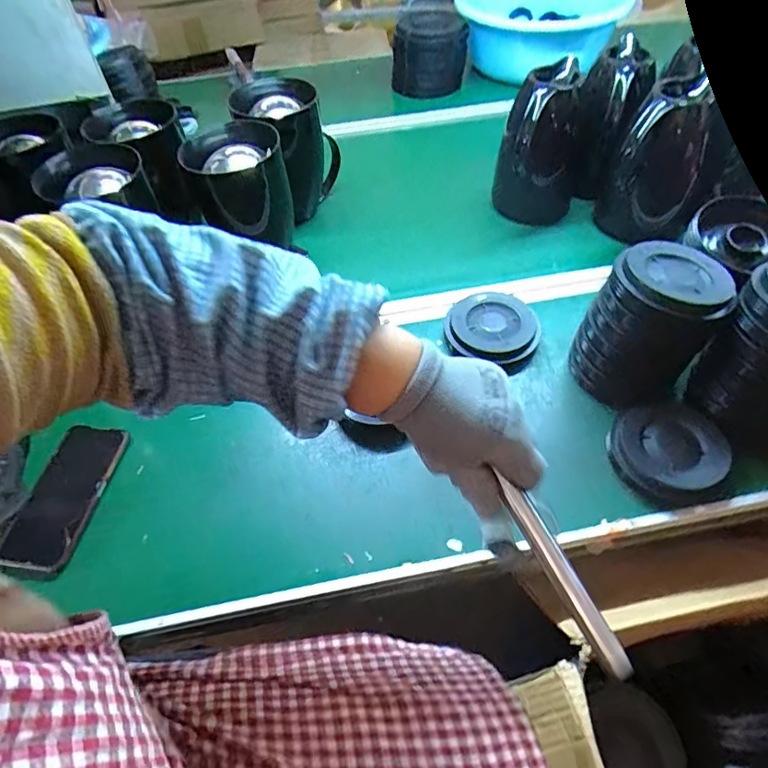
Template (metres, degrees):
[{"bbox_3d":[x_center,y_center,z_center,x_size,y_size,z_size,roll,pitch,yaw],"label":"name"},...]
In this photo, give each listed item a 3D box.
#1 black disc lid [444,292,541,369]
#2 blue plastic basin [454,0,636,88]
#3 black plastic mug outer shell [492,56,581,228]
[{"bbox_3d":[0.139,-0.071,0.667,0.117,0.031,0.104,17,53,16],"label":"black disc lid"},{"bbox_3d":[0.330,-0.836,1.190,0.318,0.143,0.320,-2,51,2],"label":"blue plastic basin"},{"bbox_3d":[0.239,-0.354,0.789,0.120,0.201,0.129,13,53,14],"label":"black plastic mug outer shell"}]

